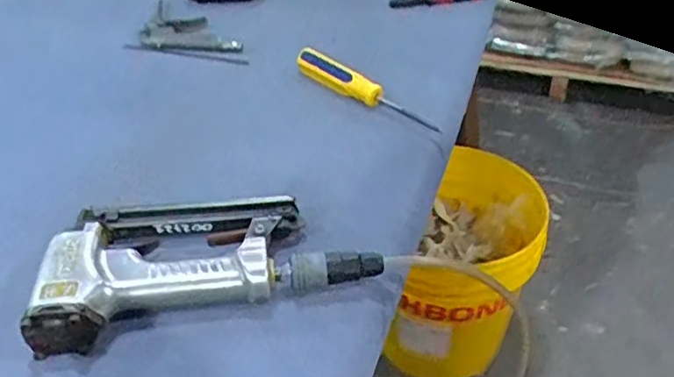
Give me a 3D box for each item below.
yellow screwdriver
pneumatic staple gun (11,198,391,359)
[{"bbox_3d":[0.023,-0.115,0.694,0.029,0.034,0.207,-28,47,-32],"label":"yellow screwdriver"},{"bbox_3d":[-0.103,0.054,0.497,0.251,0.041,0.127,-12,41,-12],"label":"pneumatic staple gun"}]

